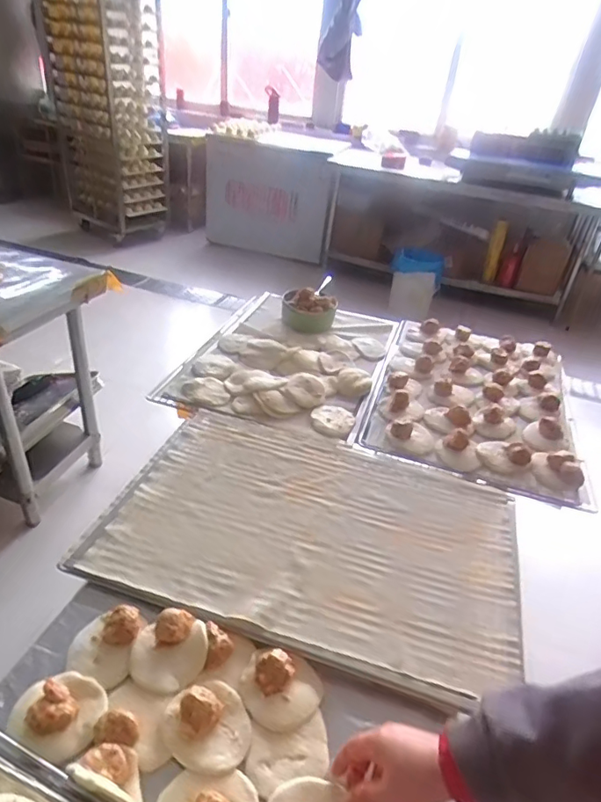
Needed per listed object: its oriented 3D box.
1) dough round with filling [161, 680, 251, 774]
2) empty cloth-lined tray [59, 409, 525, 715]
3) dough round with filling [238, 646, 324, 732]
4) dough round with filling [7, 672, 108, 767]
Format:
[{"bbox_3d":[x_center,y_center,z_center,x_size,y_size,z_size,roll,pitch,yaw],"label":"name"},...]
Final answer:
[{"bbox_3d":[-0.096,0.337,0.544,0.085,0.026,0.086,4,34,-3],"label":"dough round with filling"},{"bbox_3d":[0.022,0.187,0.801,0.593,0.020,0.410,14,35,12],"label":"empty cloth-lined tray"},{"bbox_3d":[-0.020,0.323,0.593,0.087,0.027,0.083,4,34,-3],"label":"dough round with filling"},{"bbox_3d":[-0.252,0.320,0.541,0.085,0.032,0.079,4,34,-3],"label":"dough round with filling"}]

